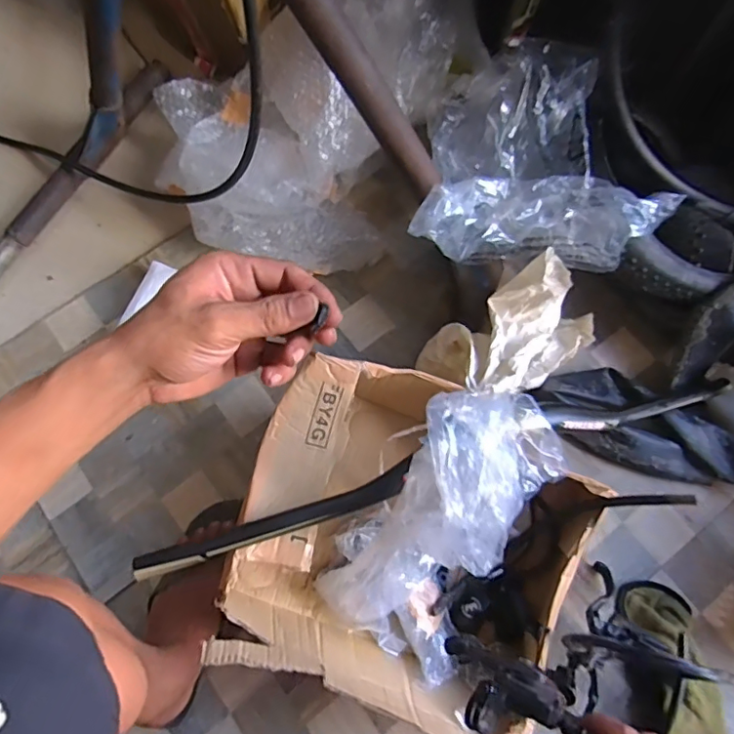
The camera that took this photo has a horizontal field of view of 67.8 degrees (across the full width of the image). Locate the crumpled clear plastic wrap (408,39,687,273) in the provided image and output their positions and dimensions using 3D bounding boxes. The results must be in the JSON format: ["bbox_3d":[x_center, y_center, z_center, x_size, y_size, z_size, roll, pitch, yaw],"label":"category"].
[{"bbox_3d":[0.199,-0.258,0.660,0.274,0.107,0.294,0,74,0],"label":"crumpled clear plastic wrap"}]

